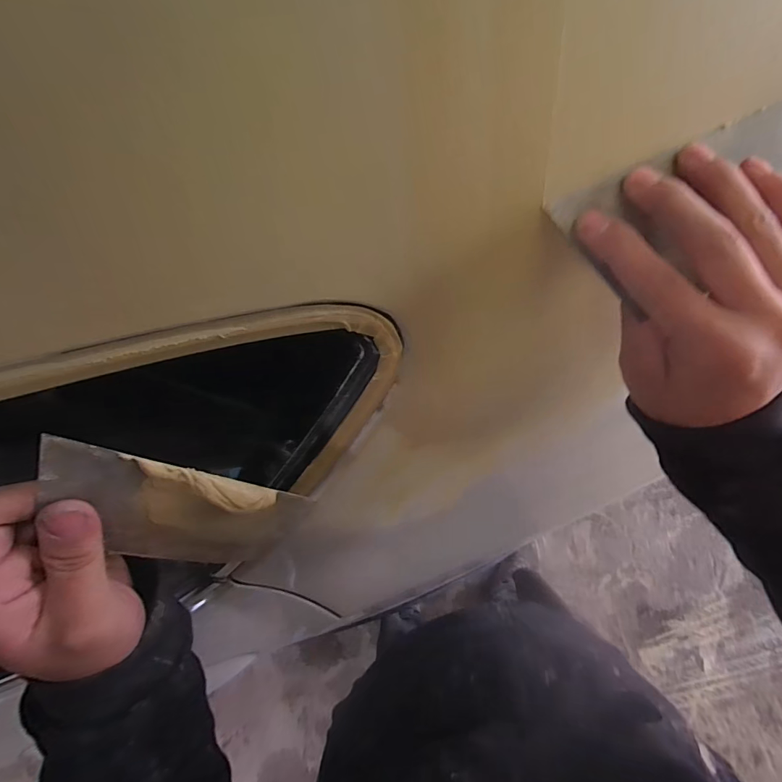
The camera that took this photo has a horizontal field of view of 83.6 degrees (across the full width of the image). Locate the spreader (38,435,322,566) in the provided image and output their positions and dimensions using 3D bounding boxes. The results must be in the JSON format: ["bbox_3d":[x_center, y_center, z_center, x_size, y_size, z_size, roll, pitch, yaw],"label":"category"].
[{"bbox_3d":[-0.119,0.071,0.239,0.075,0.142,0.010,-40,46,19],"label":"spreader"}]

